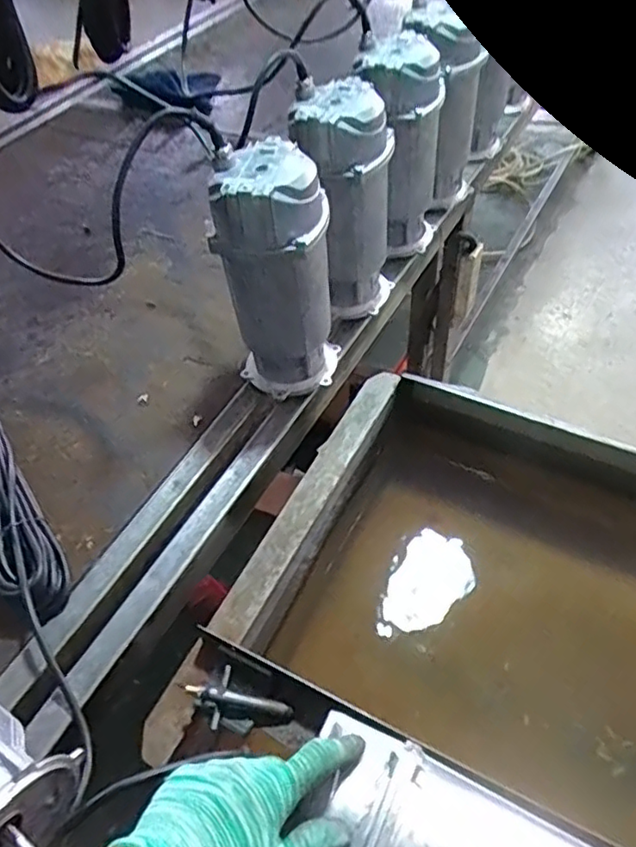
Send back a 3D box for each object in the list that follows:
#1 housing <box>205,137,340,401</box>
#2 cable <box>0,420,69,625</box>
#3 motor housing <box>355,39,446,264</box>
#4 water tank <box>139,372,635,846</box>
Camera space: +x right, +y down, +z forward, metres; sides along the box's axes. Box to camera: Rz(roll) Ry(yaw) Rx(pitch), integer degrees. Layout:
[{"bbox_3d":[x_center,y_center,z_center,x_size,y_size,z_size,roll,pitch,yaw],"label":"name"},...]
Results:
[{"bbox_3d":[-0.046,-0.171,0.761,0.116,0.301,0.118,-2,50,3],"label":"housing"},{"bbox_3d":[-0.382,0.083,0.734,0.072,0.057,0.353,-30,54,-18],"label":"cable"},{"bbox_3d":[0.111,-0.389,0.916,0.106,0.286,0.143,21,55,20],"label":"motor housing"},{"bbox_3d":[0.295,0.302,0.656,0.774,0.222,0.585,21,56,21],"label":"water tank"}]

